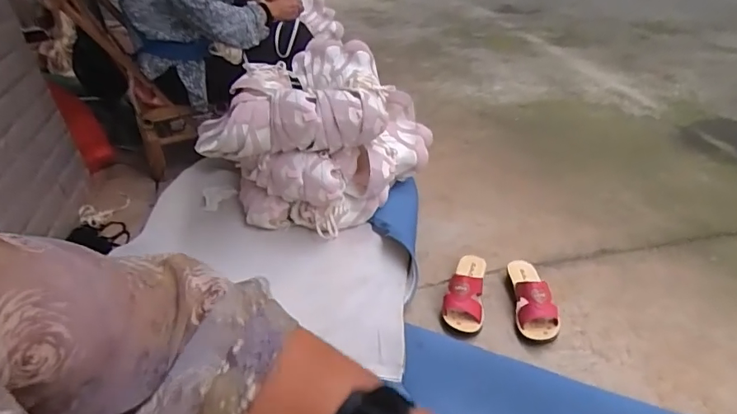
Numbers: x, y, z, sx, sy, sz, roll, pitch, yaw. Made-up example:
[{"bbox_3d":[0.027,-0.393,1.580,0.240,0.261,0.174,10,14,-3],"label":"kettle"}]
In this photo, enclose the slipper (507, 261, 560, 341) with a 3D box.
[{"bbox_3d":[0.356,0.180,1.050,0.083,0.062,0.212,3,35,7],"label":"slipper"}]

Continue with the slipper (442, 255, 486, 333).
[{"bbox_3d":[0.214,0.179,1.085,0.085,0.073,0.213,6,36,11],"label":"slipper"}]

